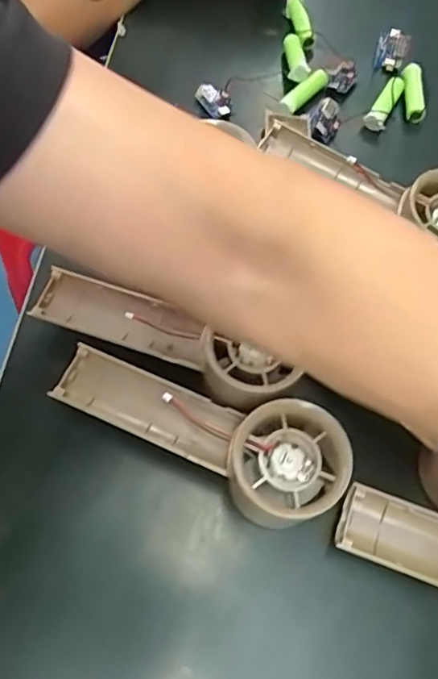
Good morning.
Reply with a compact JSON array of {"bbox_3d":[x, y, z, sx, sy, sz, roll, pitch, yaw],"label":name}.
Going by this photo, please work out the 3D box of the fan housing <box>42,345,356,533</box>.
[{"bbox_3d":[-0.012,0.041,0.288,0.155,0.031,0.052,23,67,9],"label":"fan housing"}]

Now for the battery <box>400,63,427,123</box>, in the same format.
[{"bbox_3d":[0.152,-0.194,0.437,0.013,0.014,0.047,-4,84,-4],"label":"battery"}]

